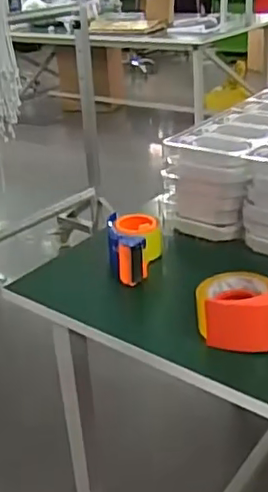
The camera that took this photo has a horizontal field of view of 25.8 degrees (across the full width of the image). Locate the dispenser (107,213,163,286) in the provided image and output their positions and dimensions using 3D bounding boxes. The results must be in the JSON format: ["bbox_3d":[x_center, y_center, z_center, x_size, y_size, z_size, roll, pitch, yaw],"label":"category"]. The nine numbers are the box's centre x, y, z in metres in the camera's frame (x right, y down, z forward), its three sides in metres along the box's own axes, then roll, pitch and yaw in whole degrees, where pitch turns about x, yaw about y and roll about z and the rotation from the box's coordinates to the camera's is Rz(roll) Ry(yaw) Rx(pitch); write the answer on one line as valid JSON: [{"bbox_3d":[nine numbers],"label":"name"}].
[{"bbox_3d":[0.003,0.000,0.998,0.092,0.071,0.138,-4,27,0],"label":"dispenser"}]

